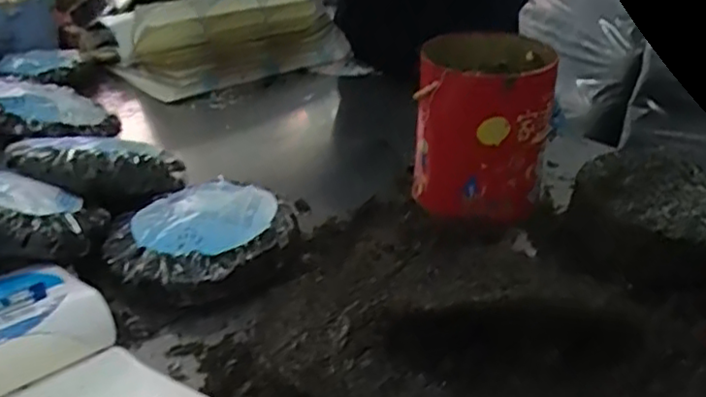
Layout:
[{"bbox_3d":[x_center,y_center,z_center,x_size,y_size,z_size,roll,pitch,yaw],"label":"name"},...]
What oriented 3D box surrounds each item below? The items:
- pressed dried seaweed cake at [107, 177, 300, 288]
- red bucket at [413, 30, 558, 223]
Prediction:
[{"bbox_3d":[-0.166,0.041,0.721,0.174,0.051,0.186,23,36,36],"label":"pressed dried seaweed cake"},{"bbox_3d":[0.158,-0.092,0.817,0.154,0.172,0.175,6,29,12],"label":"red bucket"}]

